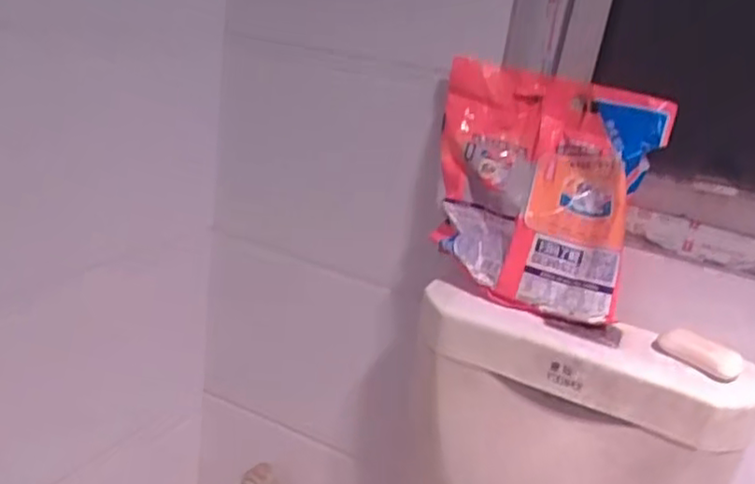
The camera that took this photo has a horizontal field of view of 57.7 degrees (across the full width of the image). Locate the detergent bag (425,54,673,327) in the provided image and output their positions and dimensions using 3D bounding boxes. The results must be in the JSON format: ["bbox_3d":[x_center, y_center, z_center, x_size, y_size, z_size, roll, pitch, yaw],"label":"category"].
[{"bbox_3d":[0.179,-0.069,0.809,0.250,0.239,0.113,20,23,29],"label":"detergent bag"}]

